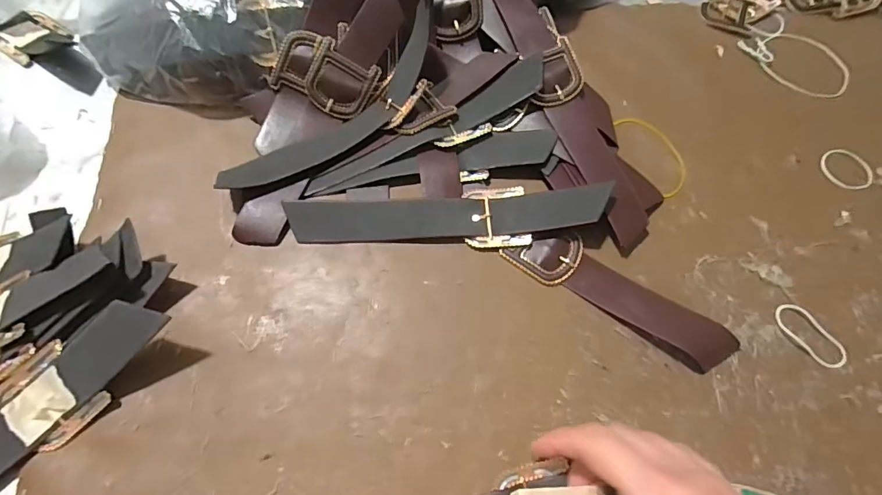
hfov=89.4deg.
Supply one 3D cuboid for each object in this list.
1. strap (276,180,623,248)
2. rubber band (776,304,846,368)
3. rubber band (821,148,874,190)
[{"bbox_3d":[0.004,-0.026,0.317,0.220,0.027,0.044,-1,67,-3],"label":"strap"},{"bbox_3d":[0.254,0.061,0.307,0.022,0.004,0.050,-41,73,-11],"label":"rubber band"},{"bbox_3d":[0.334,-0.065,0.365,0.039,0.004,0.039,-6,67,-6],"label":"rubber band"}]

